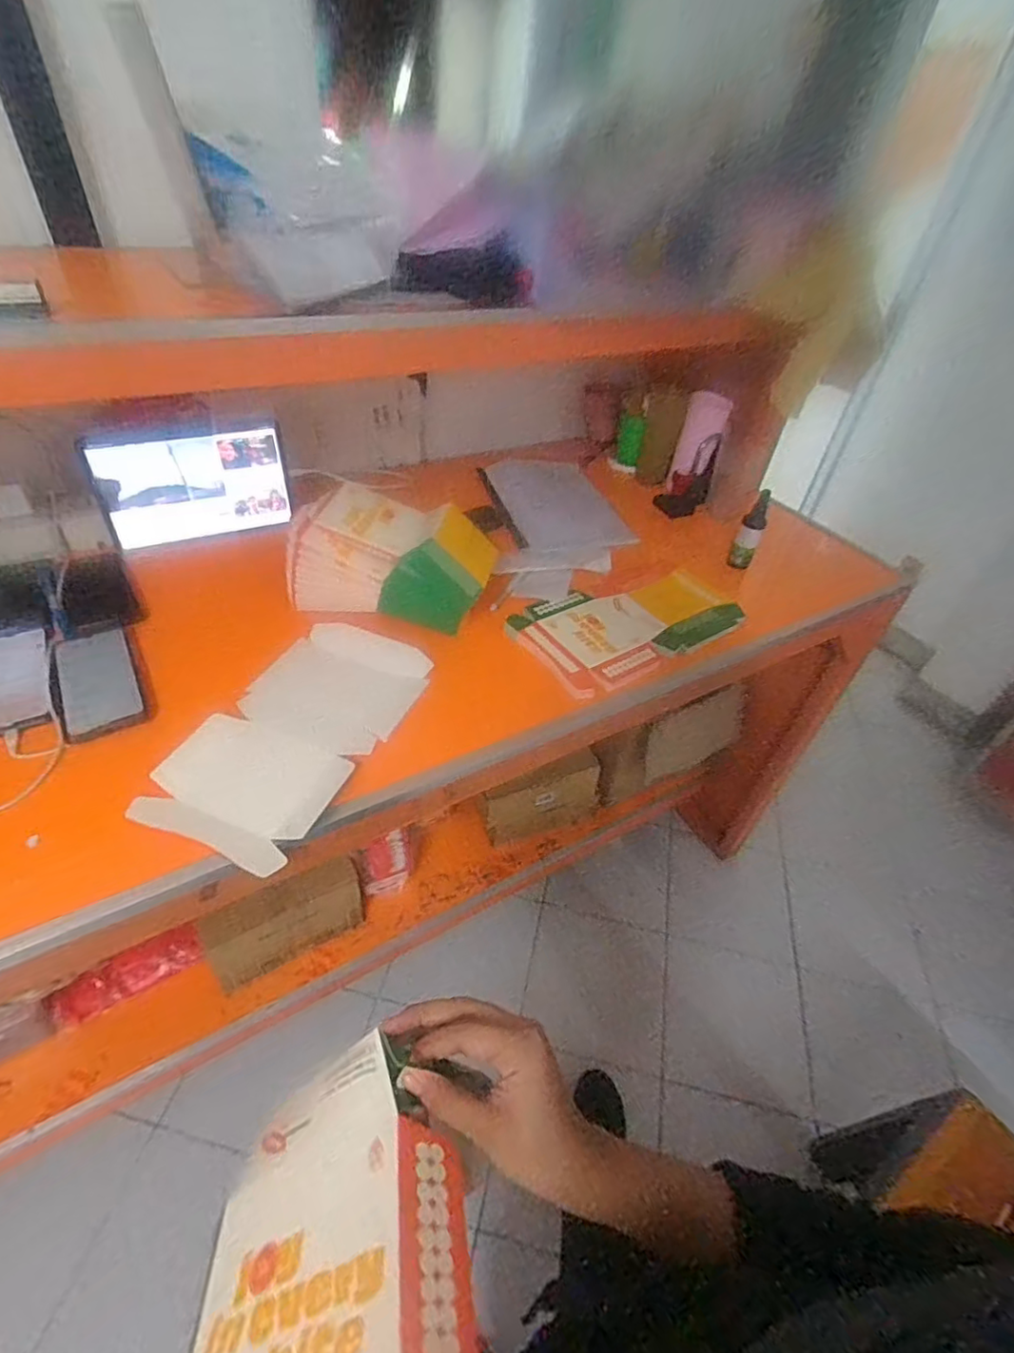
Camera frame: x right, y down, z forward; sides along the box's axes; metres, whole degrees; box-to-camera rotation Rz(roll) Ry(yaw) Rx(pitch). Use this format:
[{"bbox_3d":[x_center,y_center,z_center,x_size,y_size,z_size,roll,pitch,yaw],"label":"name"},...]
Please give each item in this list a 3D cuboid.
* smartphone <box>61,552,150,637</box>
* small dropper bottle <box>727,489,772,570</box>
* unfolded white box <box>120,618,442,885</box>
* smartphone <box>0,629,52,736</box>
[{"bbox_3d":[-0.514,-0.107,0.751,0.081,0.007,0.151,-22,60,-29],"label":"smartphone"},{"bbox_3d":[0.366,-0.220,0.894,0.037,0.118,0.045,23,45,16],"label":"small dropper bottle"},{"bbox_3d":[-0.221,0.056,0.638,0.161,0.033,0.306,21,45,14],"label":"unfolded white box"},{"bbox_3d":[-0.535,0.004,0.642,0.070,0.013,0.156,-17,49,-24],"label":"smartphone"}]

